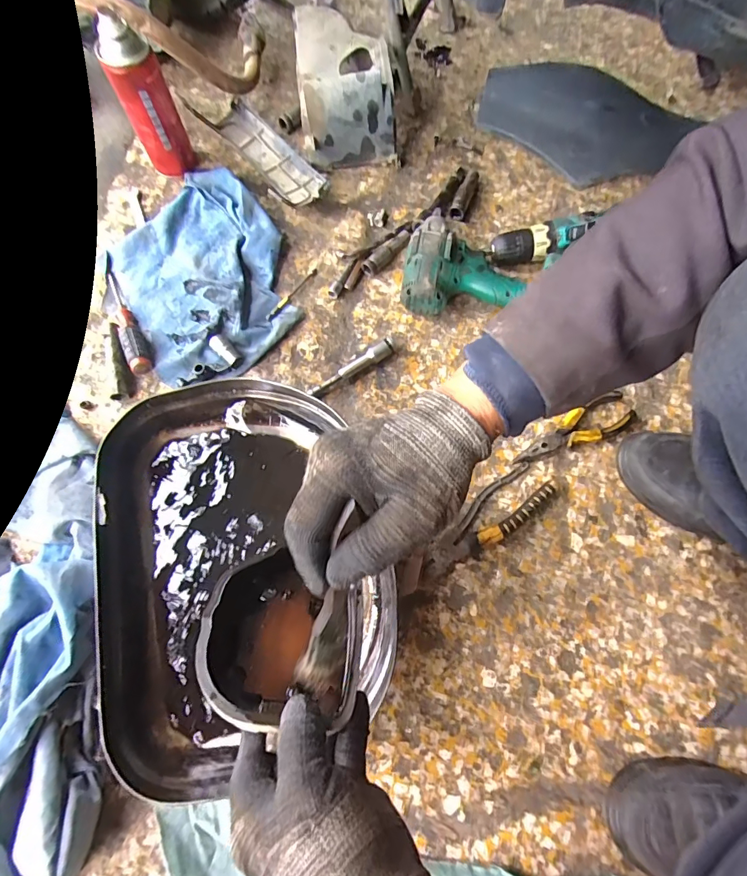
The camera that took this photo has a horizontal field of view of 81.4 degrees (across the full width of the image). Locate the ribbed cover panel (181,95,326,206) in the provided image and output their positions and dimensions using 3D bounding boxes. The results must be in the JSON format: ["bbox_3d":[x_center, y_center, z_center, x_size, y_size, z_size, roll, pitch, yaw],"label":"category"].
[{"bbox_3d":[-0.144,-0.394,0.609,0.074,0.032,0.219,-42,78,-12],"label":"ribbed cover panel"}]

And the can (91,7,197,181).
[{"bbox_3d":[-0.274,-0.410,0.537,0.049,0.170,0.052,0,73,0],"label":"can"}]

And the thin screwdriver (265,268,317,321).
[{"bbox_3d":[-0.105,-0.184,0.558,0.011,0.008,0.097,36,76,10],"label":"thin screwdriver"}]

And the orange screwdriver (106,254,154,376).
[{"bbox_3d":[-0.308,-0.156,0.527,0.025,0.022,0.183,-26,75,-8],"label":"orange screwdriver"}]

